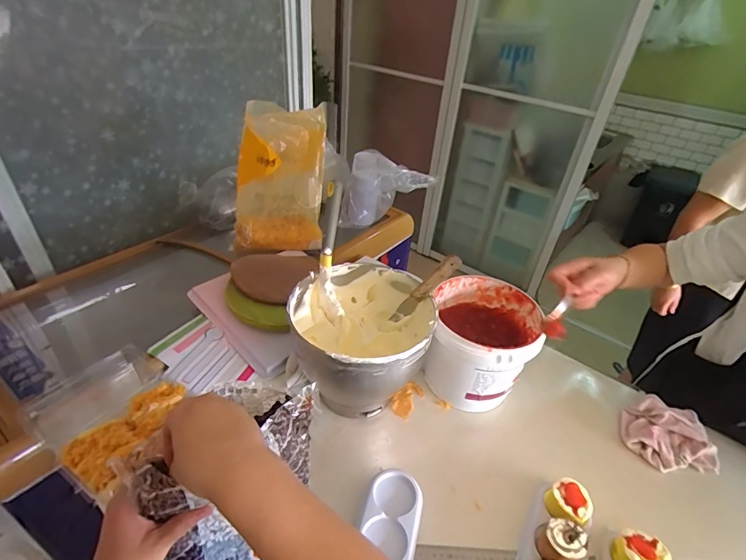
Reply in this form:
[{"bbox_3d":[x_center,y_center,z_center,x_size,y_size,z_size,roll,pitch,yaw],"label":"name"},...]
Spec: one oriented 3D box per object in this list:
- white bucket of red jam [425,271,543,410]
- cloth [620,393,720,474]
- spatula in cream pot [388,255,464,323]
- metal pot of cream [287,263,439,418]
[{"bbox_3d":[0.204,0.129,0.785,0.198,0.187,0.210,3,37,-2],"label":"white bucket of red jam"},{"bbox_3d":[0.545,0.287,0.733,0.156,0.050,0.131,22,40,22],"label":"cloth"},{"bbox_3d":[0.089,0.019,0.699,0.026,0.179,0.016,35,38,-7],"label":"spatula in cream pot"},{"bbox_3d":[-0.017,0.115,0.731,0.237,0.195,0.247,3,37,-2],"label":"metal pot of cream"}]

